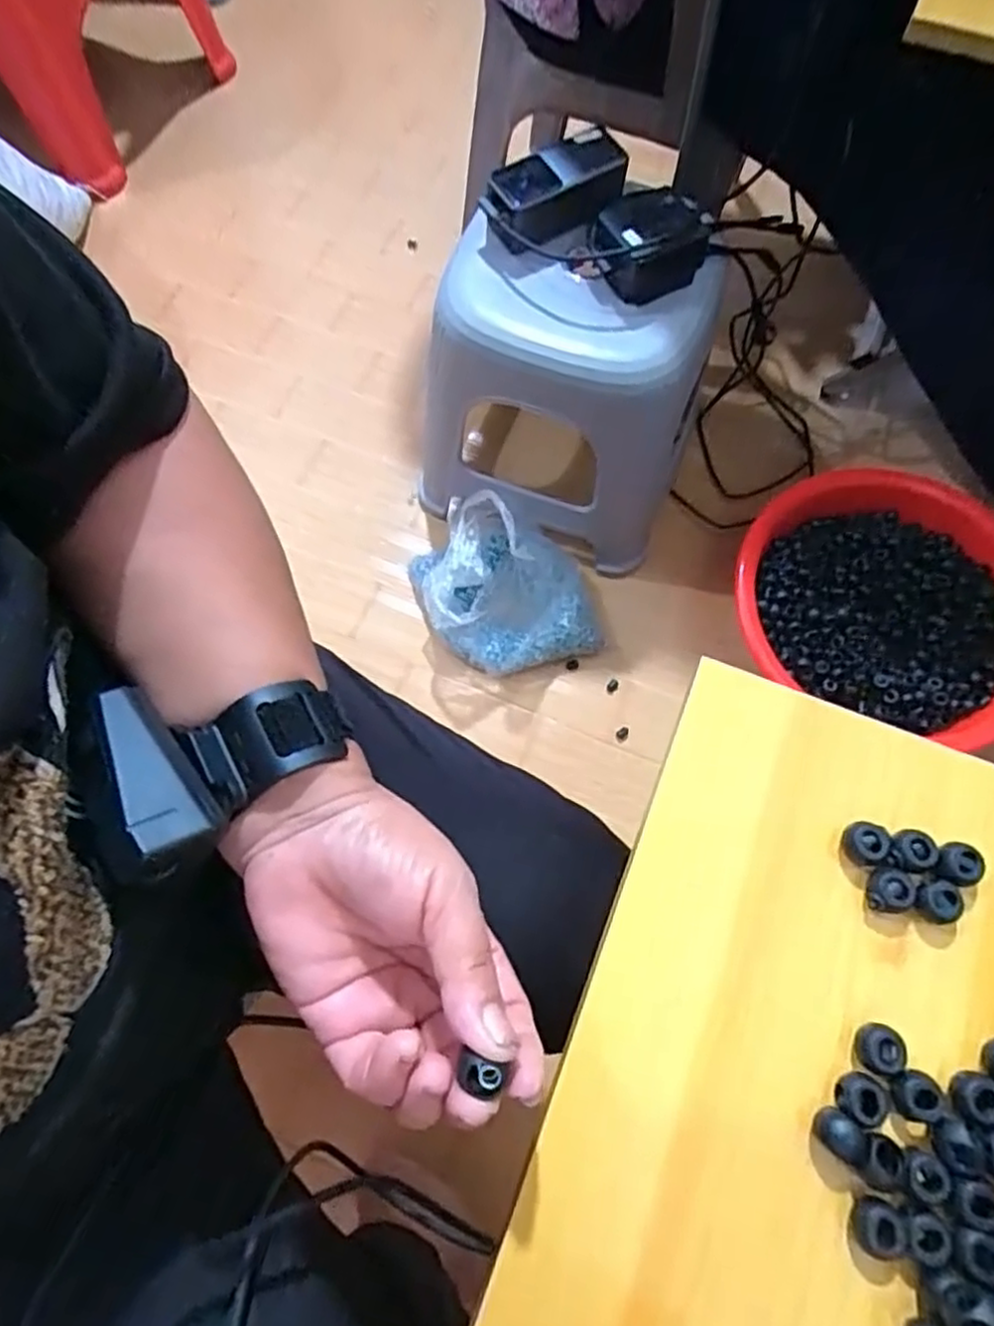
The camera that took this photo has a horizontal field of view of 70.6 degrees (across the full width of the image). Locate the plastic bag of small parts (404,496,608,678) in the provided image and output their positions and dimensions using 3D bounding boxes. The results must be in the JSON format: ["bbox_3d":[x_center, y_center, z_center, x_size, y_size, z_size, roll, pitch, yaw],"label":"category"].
[{"bbox_3d":[0.011,-0.091,0.803,0.196,0.141,0.180,-18,72,-6],"label":"plastic bag of small parts"}]

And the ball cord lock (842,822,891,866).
[{"bbox_3d":[0.151,0.074,0.289,0.015,0.011,0.016,0,71,0],"label":"ball cord lock"}]

